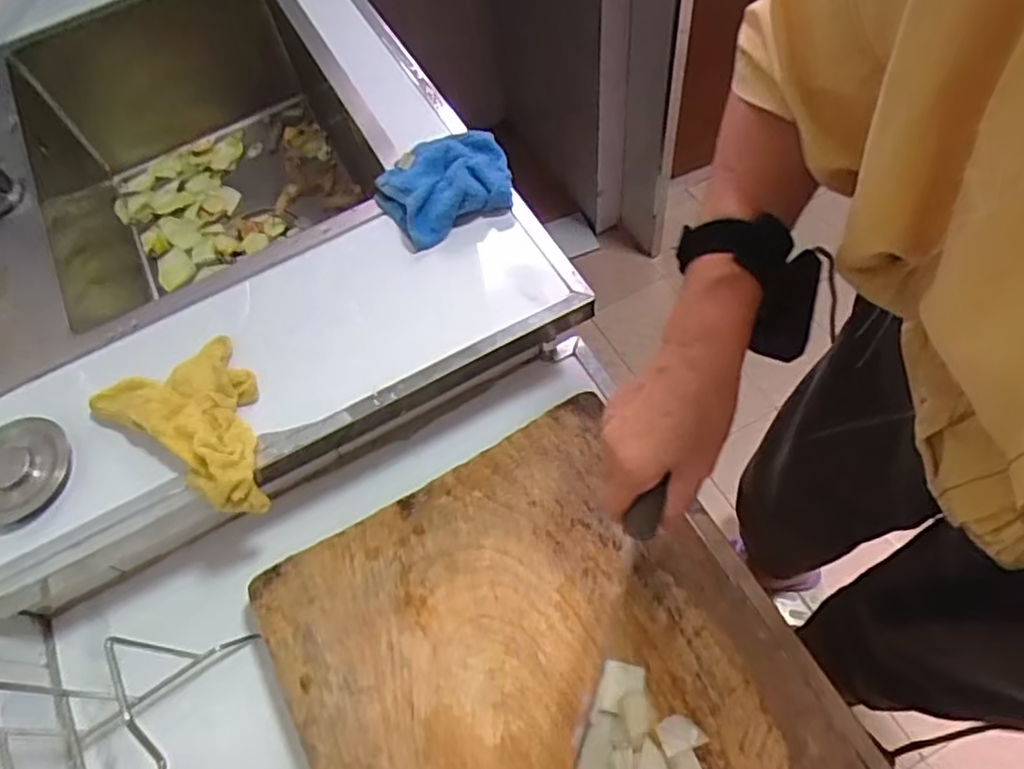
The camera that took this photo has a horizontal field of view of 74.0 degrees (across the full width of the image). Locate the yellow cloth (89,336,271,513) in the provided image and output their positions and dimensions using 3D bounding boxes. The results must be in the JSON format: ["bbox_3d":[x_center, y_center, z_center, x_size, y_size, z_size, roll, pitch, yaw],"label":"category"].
[{"bbox_3d":[-0.234,0.034,0.512,0.102,0.049,0.141,-38,64,-14],"label":"yellow cloth"}]

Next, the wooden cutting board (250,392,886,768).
[{"bbox_3d":[0.034,0.225,0.446,0.312,0.042,0.402,-25,62,-15],"label":"wooden cutting board"}]

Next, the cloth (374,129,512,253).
[{"bbox_3d":[-0.056,-0.176,0.600,0.113,0.039,0.089,-24,61,-7],"label":"cloth"}]

